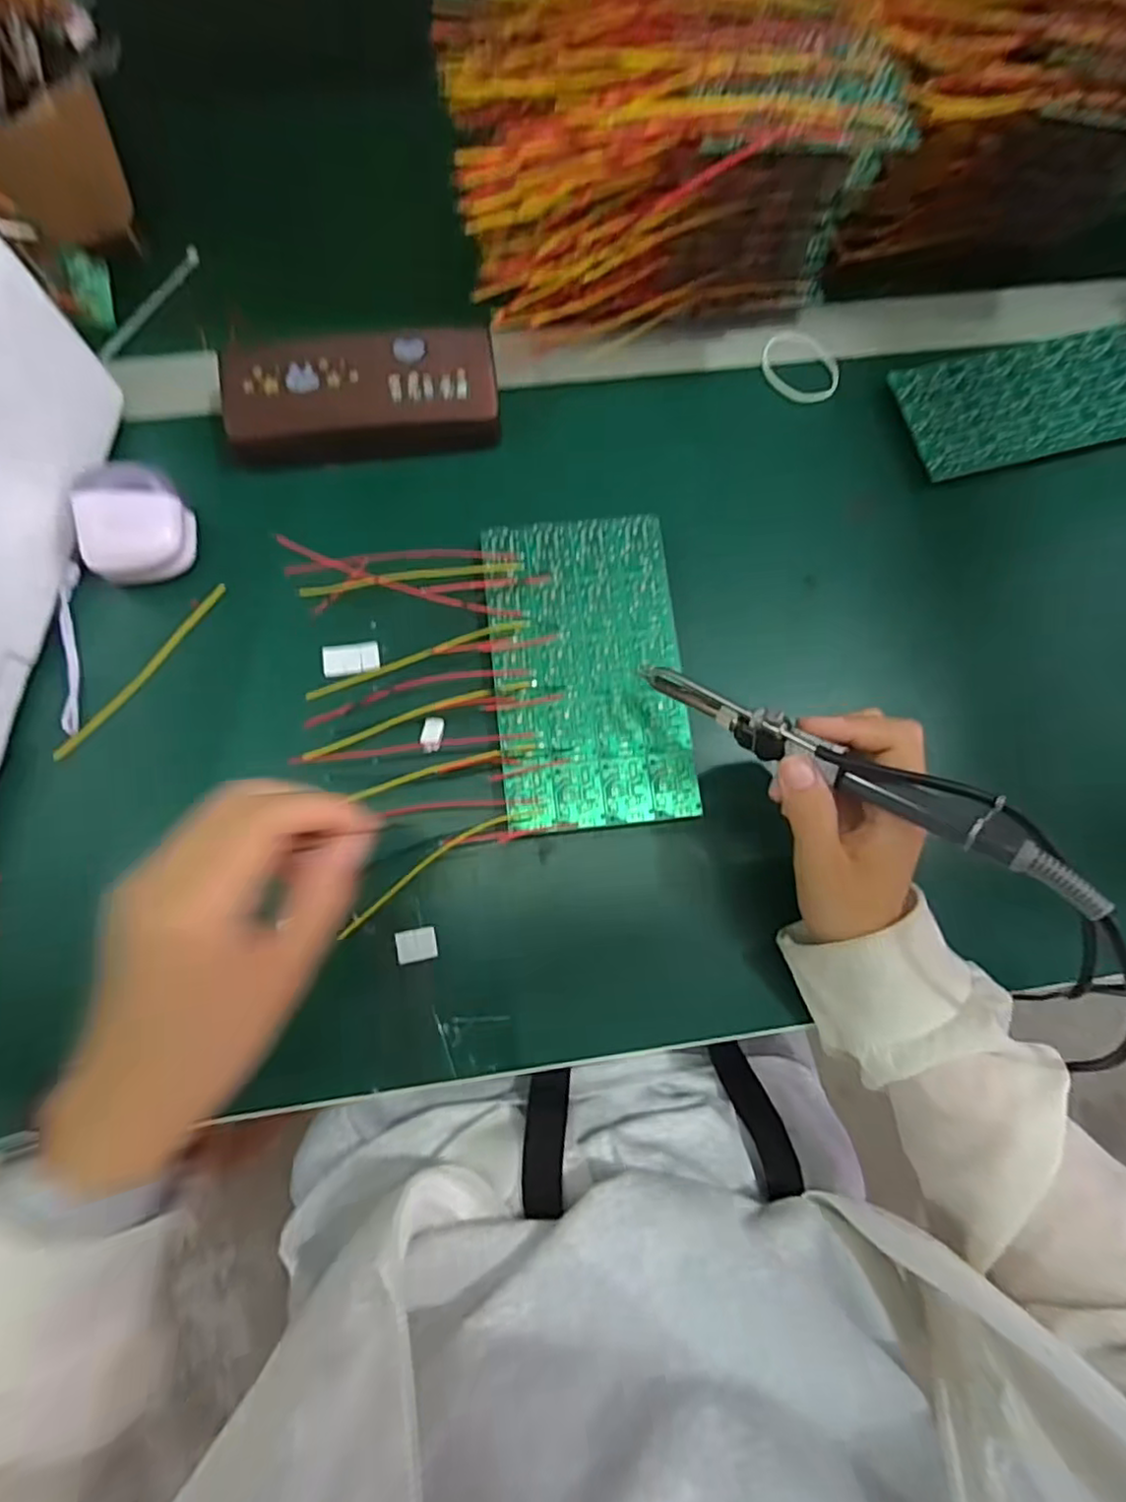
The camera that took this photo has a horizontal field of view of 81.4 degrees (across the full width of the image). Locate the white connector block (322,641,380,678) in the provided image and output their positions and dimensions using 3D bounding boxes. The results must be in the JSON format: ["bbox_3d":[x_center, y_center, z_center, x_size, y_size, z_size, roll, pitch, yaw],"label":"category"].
[{"bbox_3d":[-0.118,-0.052,0.366,0.031,0.004,0.018,-10,80,-3],"label":"white connector block"}]

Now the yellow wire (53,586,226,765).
[{"bbox_3d":[-0.229,-0.044,0.358,0.008,0.006,0.123,35,81,5],"label":"yellow wire"}]

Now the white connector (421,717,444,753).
[{"bbox_3d":[-0.072,-0.009,0.357,0.010,0.004,0.019,10,80,1],"label":"white connector"}]

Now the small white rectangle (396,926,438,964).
[{"bbox_3d":[-0.075,0.099,0.336,0.020,0.004,0.016,-7,80,-2],"label":"small white rectangle"}]

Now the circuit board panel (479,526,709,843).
[{"bbox_3d":[0.013,-0.045,0.358,0.100,0.004,0.171,-5,79,-3],"label":"circuit board panel"}]

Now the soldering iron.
[{"bbox_3d":[0.115,0.003,0.275,0.200,0.019,0.025,28,79,32],"label":"soldering iron"}]

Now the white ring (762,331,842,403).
[{"bbox_3d":[0.153,-0.246,0.421,0.045,0.008,0.048,0,80,-1],"label":"white ring"}]

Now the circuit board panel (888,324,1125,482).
[{"bbox_3d":[0.291,-0.218,0.404,0.163,0.007,0.077,-13,80,-3],"label":"circuit board panel"}]

